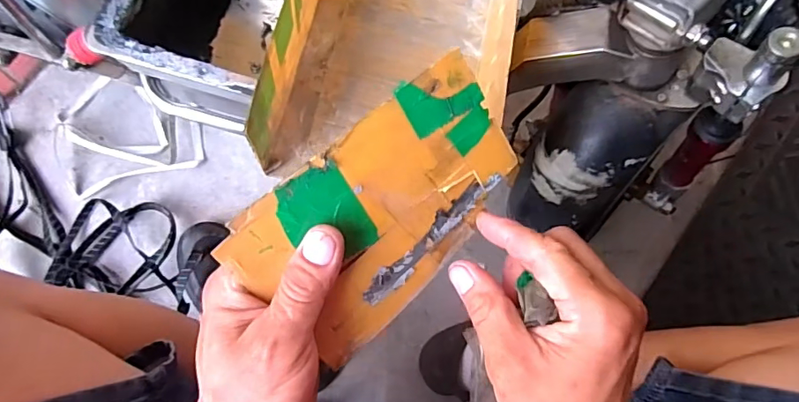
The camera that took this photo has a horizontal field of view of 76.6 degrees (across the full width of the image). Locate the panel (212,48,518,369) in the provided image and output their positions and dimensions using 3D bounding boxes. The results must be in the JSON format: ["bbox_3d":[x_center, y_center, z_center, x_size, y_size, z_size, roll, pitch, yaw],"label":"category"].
[{"bbox_3d":[-0.006,0.007,0.281,0.159,0.008,0.102,-40,116,-5],"label":"panel"}]

